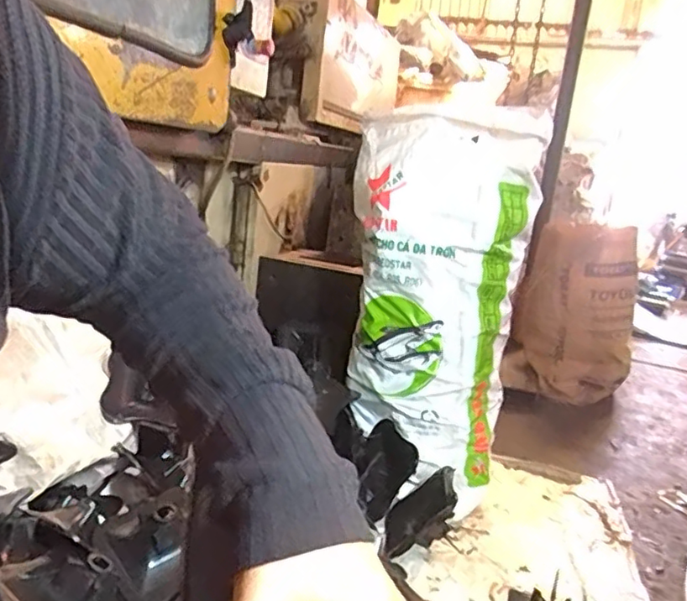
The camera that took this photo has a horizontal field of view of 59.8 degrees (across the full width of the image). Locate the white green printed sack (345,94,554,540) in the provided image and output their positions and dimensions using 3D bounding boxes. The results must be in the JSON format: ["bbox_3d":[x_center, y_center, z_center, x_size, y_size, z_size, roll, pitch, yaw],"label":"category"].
[{"bbox_3d":[0.196,-0.012,1.376,0.398,0.783,0.251,7,13,2],"label":"white green printed sack"}]

